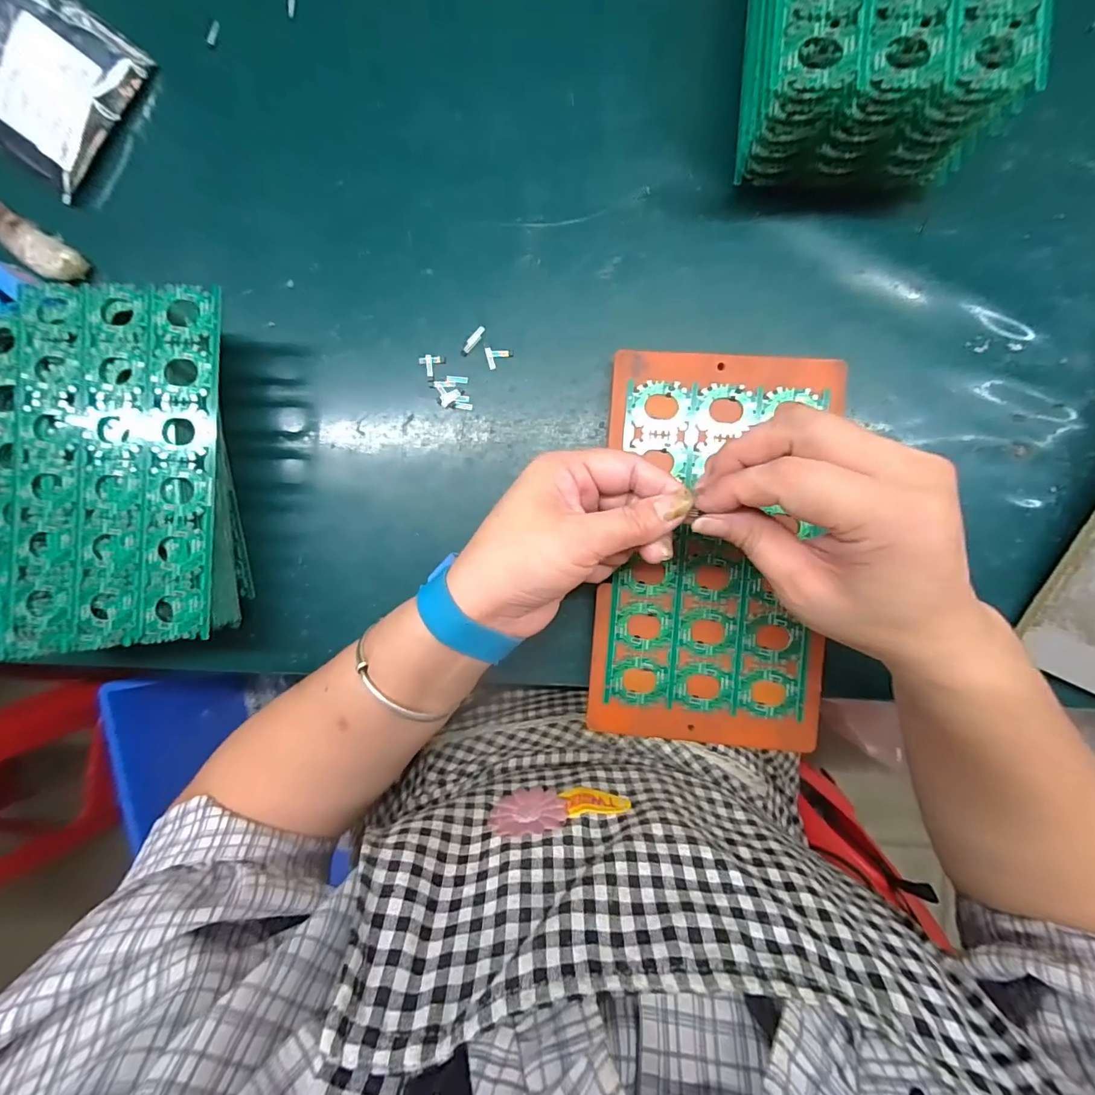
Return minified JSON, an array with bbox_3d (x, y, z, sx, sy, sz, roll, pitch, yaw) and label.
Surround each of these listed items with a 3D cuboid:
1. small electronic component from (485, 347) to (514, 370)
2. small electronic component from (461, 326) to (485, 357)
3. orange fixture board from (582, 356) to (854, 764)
[{"bbox_3d":[-0.033,-0.126,0.308,0.018,0.004,0.014,7,91,4],"label":"small electronic component"},{"bbox_3d":[-0.050,-0.138,0.309,0.006,0.004,0.023,40,93,3],"label":"small electronic component"},{"bbox_3d":[0.101,0.001,0.286,0.138,0.006,0.241,2,91,4],"label":"orange fixture board"}]

